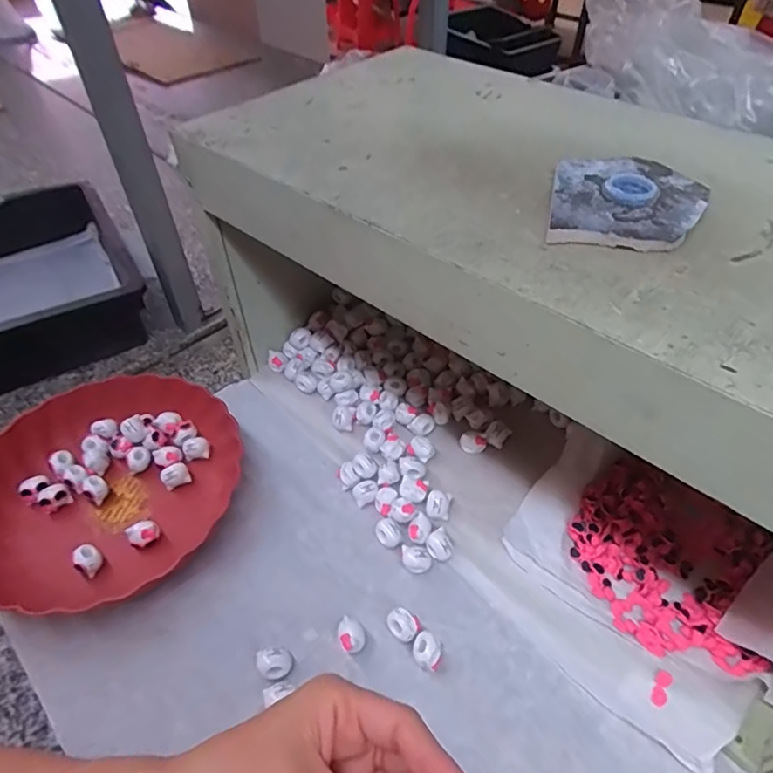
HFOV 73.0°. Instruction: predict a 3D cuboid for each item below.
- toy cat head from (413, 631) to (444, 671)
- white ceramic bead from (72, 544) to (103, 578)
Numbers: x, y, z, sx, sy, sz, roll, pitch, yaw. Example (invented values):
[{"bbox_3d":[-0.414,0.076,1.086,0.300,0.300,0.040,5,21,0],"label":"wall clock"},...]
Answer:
[{"bbox_3d":[0.033,0.207,0.410,0.022,0.019,0.025,3,47,3],"label":"toy cat head"},{"bbox_3d":[-0.259,0.153,0.456,0.023,0.025,0.021,0,47,0],"label":"white ceramic bead"}]

